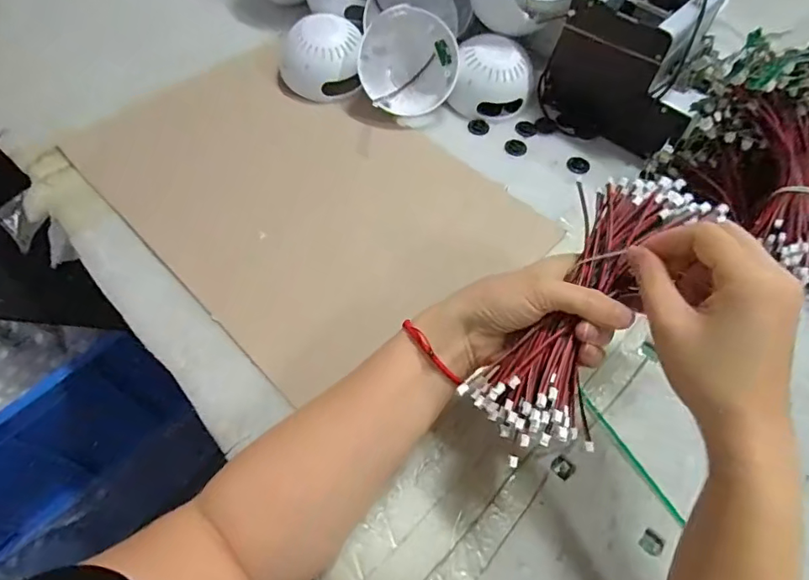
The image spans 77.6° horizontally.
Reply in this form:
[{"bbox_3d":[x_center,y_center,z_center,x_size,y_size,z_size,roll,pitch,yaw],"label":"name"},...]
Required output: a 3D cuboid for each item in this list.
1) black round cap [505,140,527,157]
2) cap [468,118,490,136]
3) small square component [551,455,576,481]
[{"bbox_3d":[0.133,-0.169,0.600,0.026,0.004,0.028,1,58,-2],"label":"black round cap"},{"bbox_3d":[0.091,-0.201,0.619,0.026,0.004,0.029,22,60,11],"label":"cap"},{"bbox_3d":[0.131,0.147,0.416,0.016,0.004,0.017,-39,67,-23],"label":"small square component"}]

